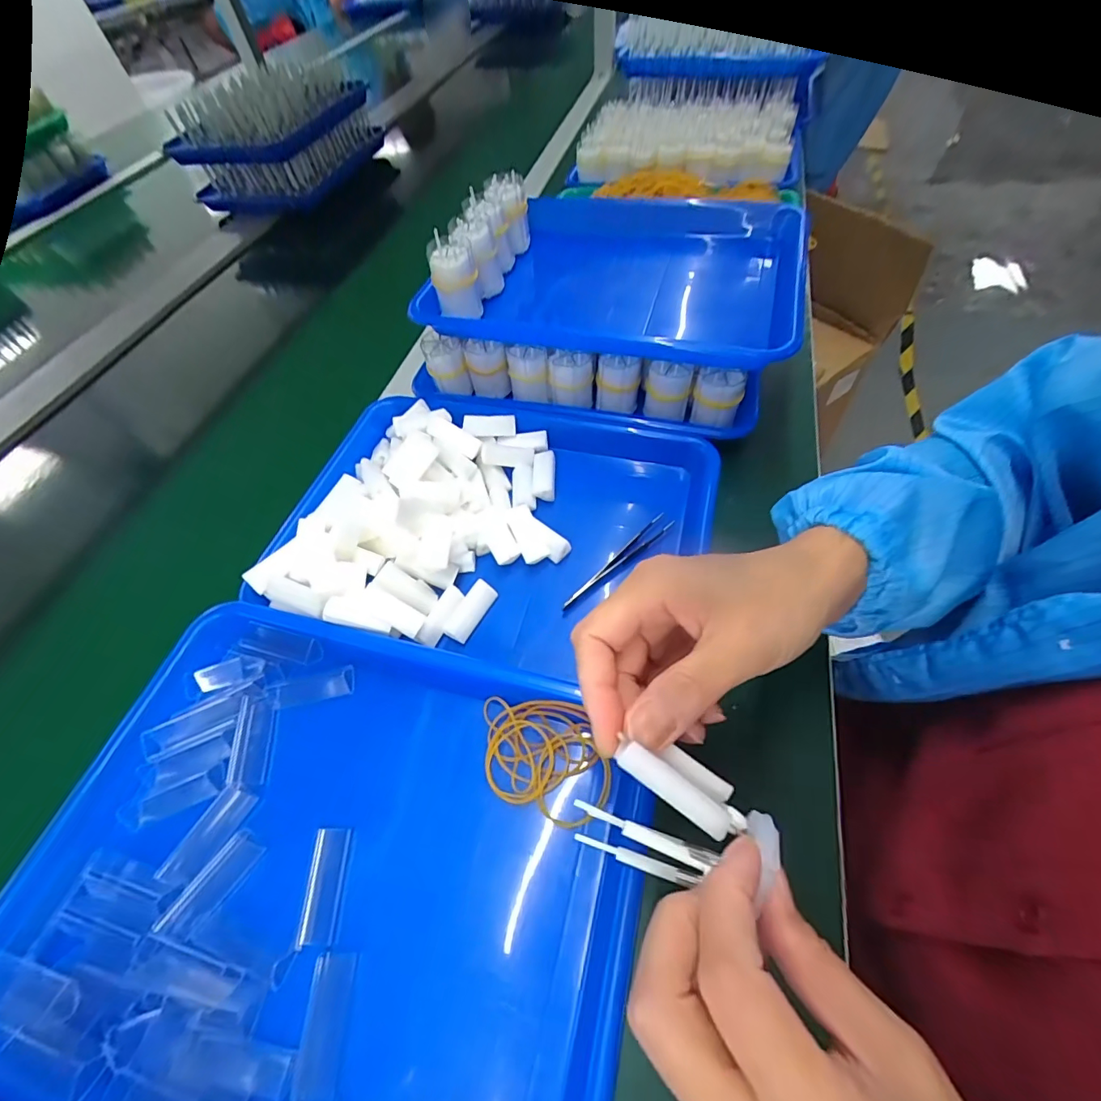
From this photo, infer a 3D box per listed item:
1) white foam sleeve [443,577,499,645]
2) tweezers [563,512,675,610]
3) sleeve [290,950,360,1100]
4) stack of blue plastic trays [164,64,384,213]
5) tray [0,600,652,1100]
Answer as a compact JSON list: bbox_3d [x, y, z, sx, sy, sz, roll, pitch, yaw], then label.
[{"bbox_3d":[-0.058,0.044,0.357,0.019,0.010,0.046,24,62,20],"label":"white foam sleeve"},{"bbox_3d":[0.053,0.007,0.372,0.112,0.009,0.013,-39,61,-19],"label":"tweezers"},{"bbox_3d":[-0.110,0.231,0.237,0.021,0.004,0.054,-3,47,-2],"label":"sleeve"},{"bbox_3d":[-0.469,-0.738,0.850,0.200,0.132,0.316,19,60,17],"label":"stack of blue plastic trays"},{"bbox_3d":[-0.124,0.171,0.272,0.333,0.045,0.244,10,58,12],"label":"tray"}]

